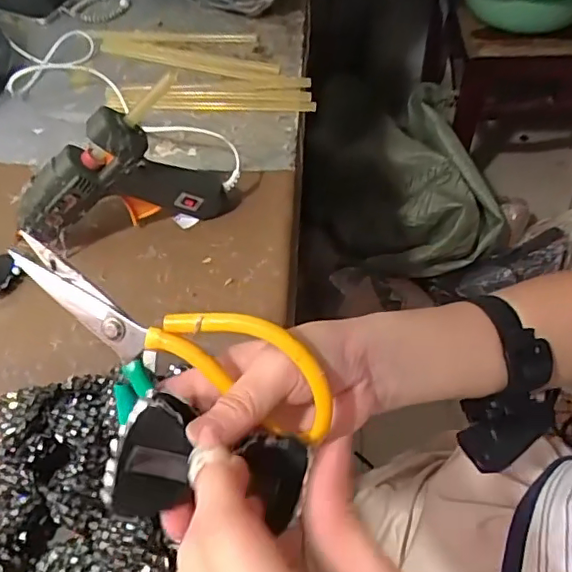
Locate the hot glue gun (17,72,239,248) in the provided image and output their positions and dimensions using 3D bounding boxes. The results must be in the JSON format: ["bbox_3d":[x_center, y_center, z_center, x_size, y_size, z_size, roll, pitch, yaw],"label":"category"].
[{"bbox_3d":[-0.155,-0.104,0.539,0.214,0.148,0.032,-16,55,-7],"label":"hot glue gun"}]

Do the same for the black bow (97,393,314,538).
[{"bbox_3d":[-0.034,0.080,0.254,0.087,0.021,0.047,11,53,-8],"label":"black bow"}]

